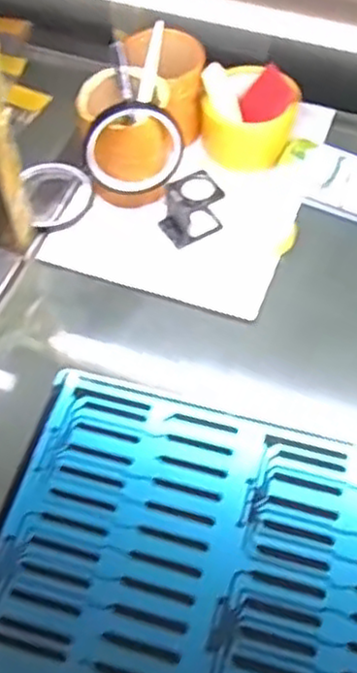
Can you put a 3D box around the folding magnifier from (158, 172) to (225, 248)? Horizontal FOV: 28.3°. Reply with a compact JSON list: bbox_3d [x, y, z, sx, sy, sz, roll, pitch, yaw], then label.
[{"bbox_3d":[0.012,-0.120,0.663,0.052,0.049,0.038,-29,61,-17],"label":"folding magnifier"}]

